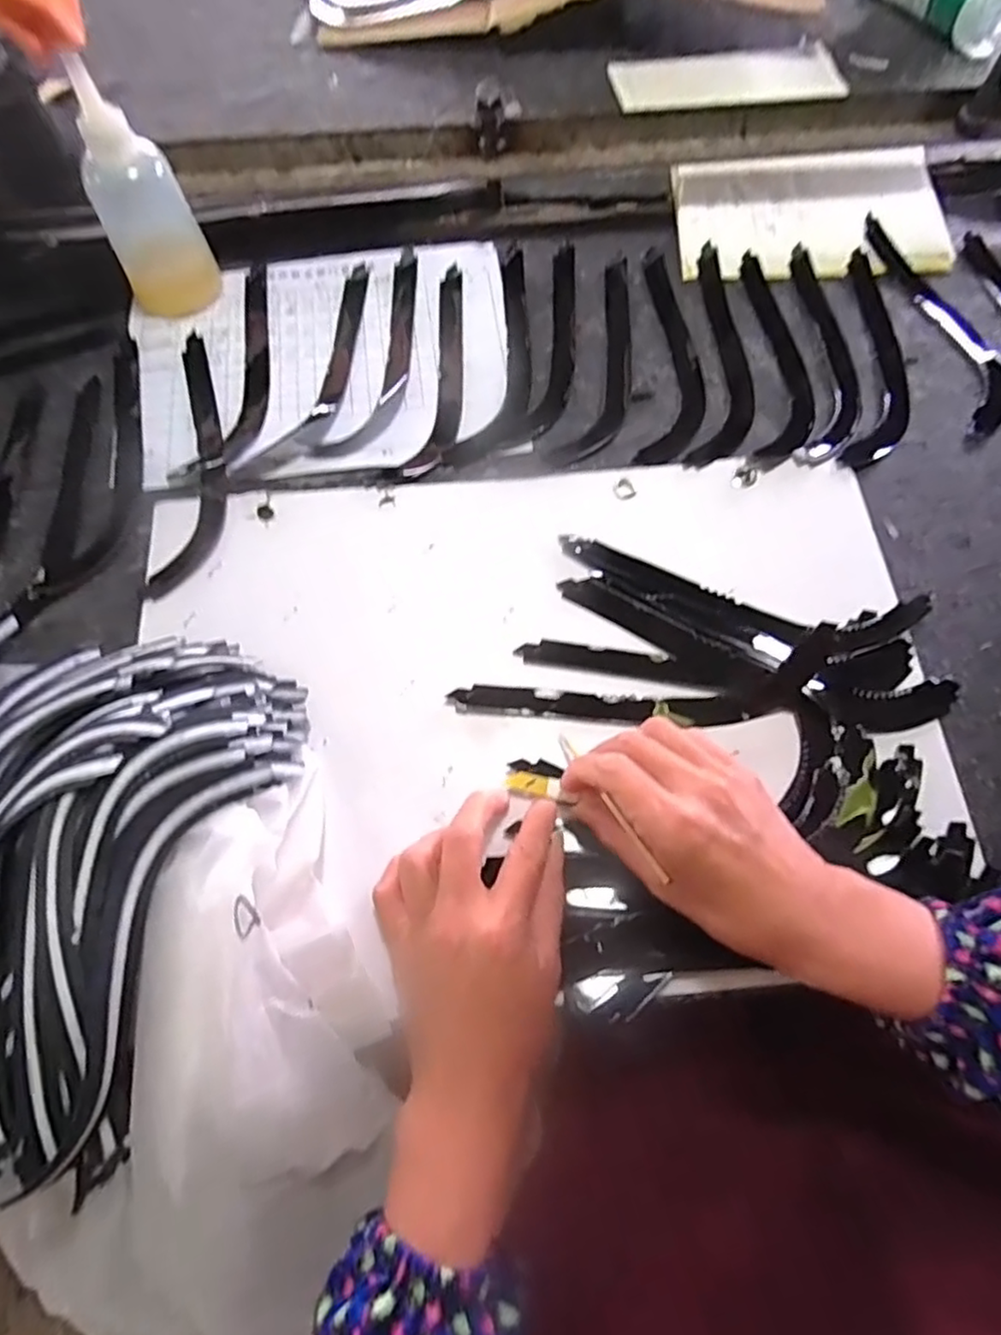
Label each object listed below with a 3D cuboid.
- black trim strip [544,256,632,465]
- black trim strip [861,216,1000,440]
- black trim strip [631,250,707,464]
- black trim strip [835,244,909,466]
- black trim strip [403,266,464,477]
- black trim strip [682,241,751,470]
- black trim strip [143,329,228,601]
[{"bbox_3d":[0.080,-0.229,0.482,0.043,0.006,0.207,15,68,6],"label":"black trim strip"},{"bbox_3d":[0.328,-0.259,0.485,0.047,0.007,0.220,-7,67,-3],"label":"black trim strip"},{"bbox_3d":[0.125,-0.231,0.475,0.046,0.004,0.205,6,67,3],"label":"black trim strip"},{"bbox_3d":[0.274,-0.226,0.476,0.046,0.006,0.213,13,68,5],"label":"black trim strip"},{"bbox_3d":[-0.040,-0.221,0.480,0.031,0.005,0.200,5,67,2],"label":"black trim strip"},{"bbox_3d":[0.163,-0.233,0.481,0.042,0.004,0.218,8,67,4],"label":"black trim strip"},{"bbox_3d":[-0.205,-0.148,0.446,0.044,0.004,0.216,-3,67,-1],"label":"black trim strip"}]

